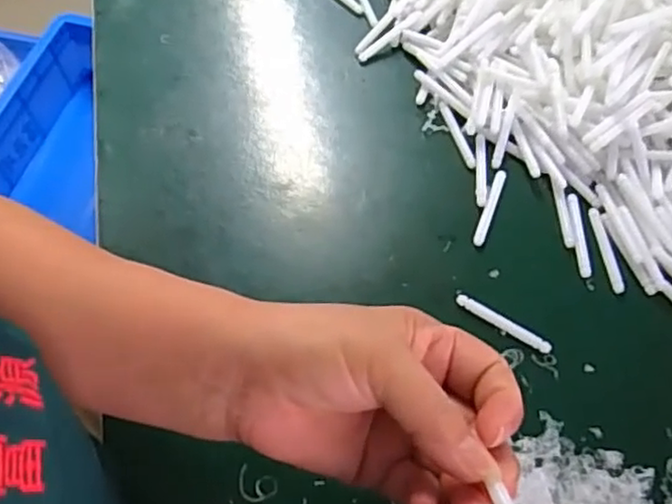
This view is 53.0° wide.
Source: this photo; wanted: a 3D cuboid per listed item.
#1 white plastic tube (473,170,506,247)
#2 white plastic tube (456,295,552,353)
[{"bbox_3d":[0.099,-0.029,0.434,0.008,0.004,0.058,19,61,11],"label":"white plastic tube"},{"bbox_3d":[0.098,0.041,0.393,0.058,0.006,0.008,29,64,17],"label":"white plastic tube"}]

